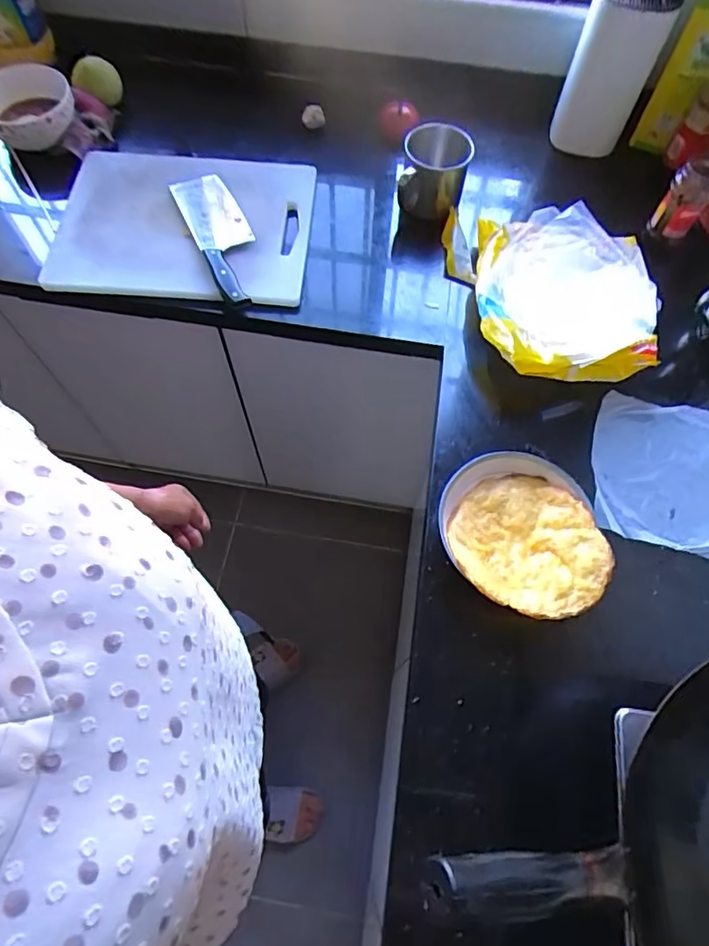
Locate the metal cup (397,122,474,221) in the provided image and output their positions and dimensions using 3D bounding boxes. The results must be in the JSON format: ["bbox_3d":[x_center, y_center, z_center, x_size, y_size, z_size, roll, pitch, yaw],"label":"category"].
[{"bbox_3d":[0.127,-0.475,0.874,0.102,0.106,0.104,0,66,-1],"label":"metal cup"}]

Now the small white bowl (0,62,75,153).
[{"bbox_3d":[-0.506,-0.565,0.848,0.137,0.054,0.139,0,66,-1],"label":"small white bowl"}]

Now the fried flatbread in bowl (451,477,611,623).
[{"bbox_3d":[0.199,0.083,0.644,0.165,0.046,0.173,0,66,-1],"label":"fried flatbread in bowl"}]

